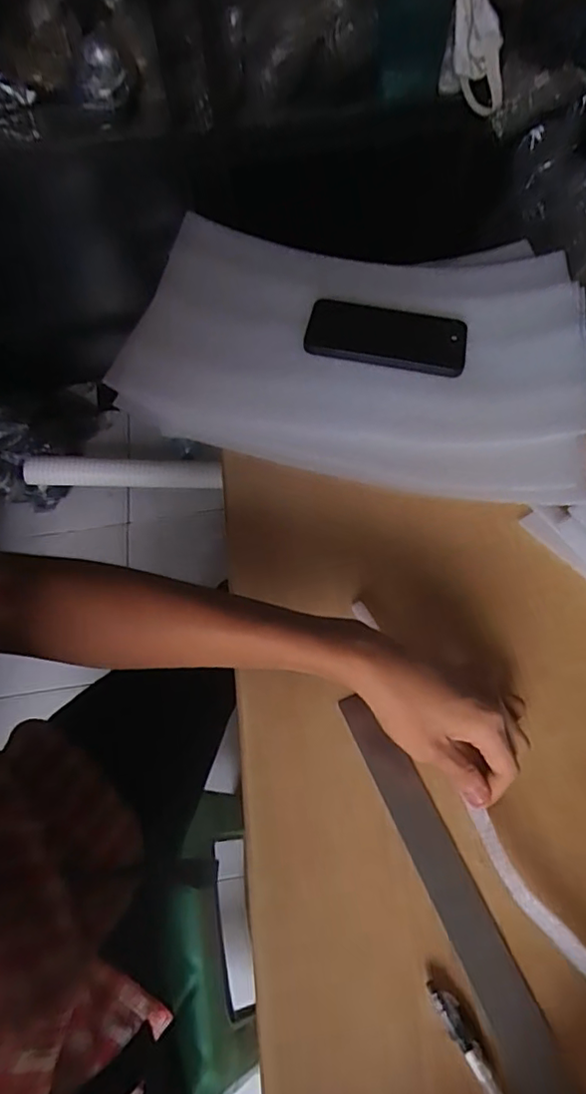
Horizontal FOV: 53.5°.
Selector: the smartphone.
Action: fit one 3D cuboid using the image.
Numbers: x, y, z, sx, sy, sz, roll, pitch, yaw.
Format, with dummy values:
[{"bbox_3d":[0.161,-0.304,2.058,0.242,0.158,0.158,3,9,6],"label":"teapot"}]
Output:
[{"bbox_3d":[0.093,-0.211,0.572,0.153,0.011,0.079,9,60,8],"label":"smartphone"}]

